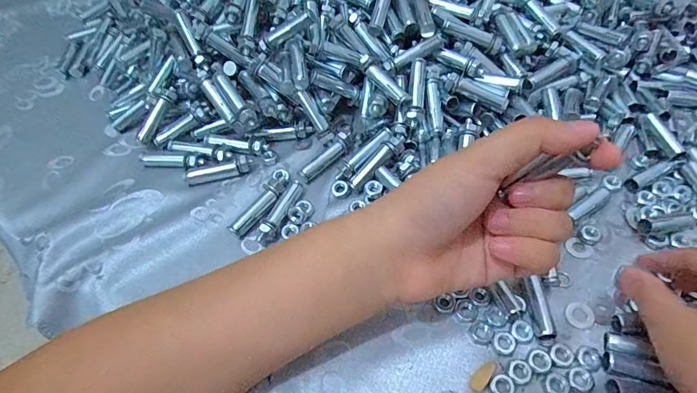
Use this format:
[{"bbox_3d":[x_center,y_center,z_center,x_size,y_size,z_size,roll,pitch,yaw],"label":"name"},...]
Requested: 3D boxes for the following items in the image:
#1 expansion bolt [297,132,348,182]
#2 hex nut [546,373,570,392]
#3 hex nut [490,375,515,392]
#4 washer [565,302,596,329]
[{"bbox_3d":[-0.020,-0.031,0.318,0.010,0.011,0.050,38,66,25],"label":"expansion bolt"},{"bbox_3d":[0.117,0.105,0.224,0.012,0.004,0.012,29,62,21],"label":"hex nut"},{"bbox_3d":[0.086,0.106,0.225,0.013,0.004,0.012,-29,59,-15],"label":"hex nut"},{"bbox_3d":[0.143,0.073,0.247,0.017,0.004,0.016,-2,56,3],"label":"washer"}]

